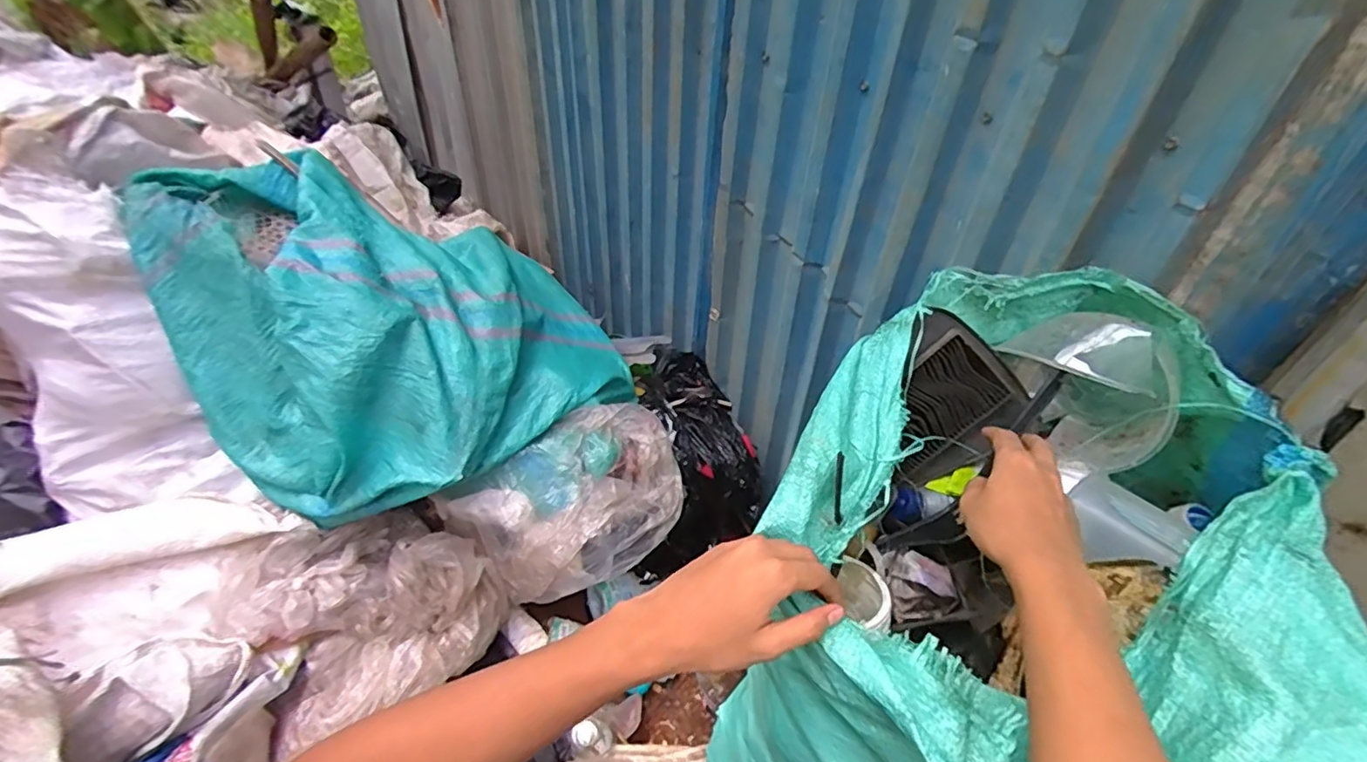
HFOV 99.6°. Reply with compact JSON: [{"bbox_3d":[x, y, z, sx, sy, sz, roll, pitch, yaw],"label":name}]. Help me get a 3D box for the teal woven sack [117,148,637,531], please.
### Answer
[{"bbox_3d":[-0.471,-0.128,1.005,0.565,0.373,0.642,30,46,33],"label":"teal woven sack"}]

